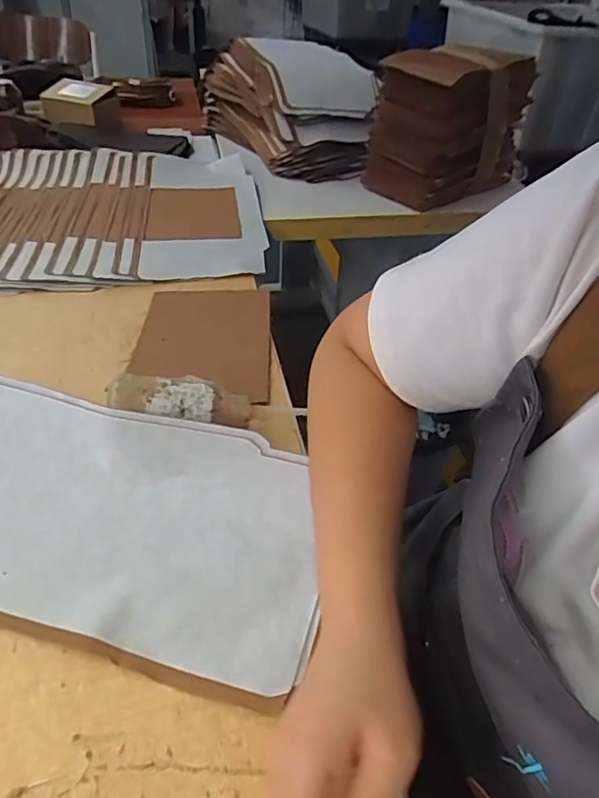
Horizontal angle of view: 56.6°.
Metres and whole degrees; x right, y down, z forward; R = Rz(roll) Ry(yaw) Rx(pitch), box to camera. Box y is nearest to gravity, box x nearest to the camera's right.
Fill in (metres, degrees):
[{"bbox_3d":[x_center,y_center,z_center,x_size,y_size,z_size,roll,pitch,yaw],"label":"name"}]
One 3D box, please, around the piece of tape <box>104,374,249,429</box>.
[{"bbox_3d":[-0.096,0.001,0.457,0.114,0.022,0.037,9,38,-14],"label":"piece of tape"}]

